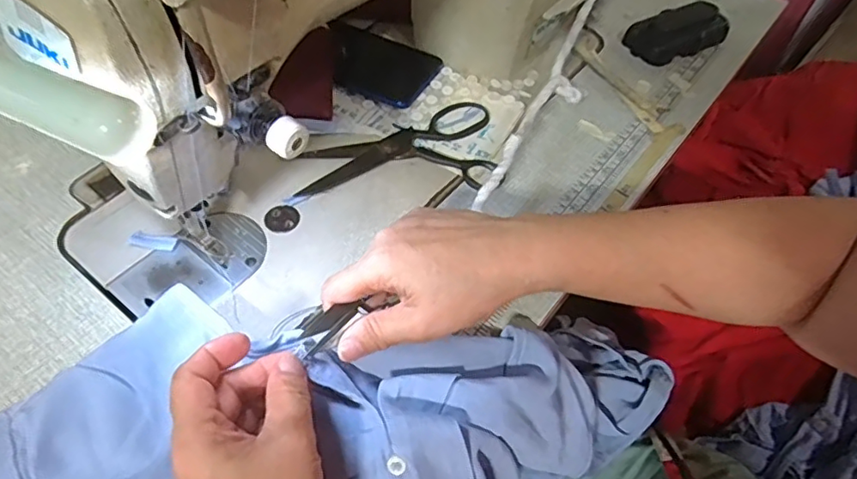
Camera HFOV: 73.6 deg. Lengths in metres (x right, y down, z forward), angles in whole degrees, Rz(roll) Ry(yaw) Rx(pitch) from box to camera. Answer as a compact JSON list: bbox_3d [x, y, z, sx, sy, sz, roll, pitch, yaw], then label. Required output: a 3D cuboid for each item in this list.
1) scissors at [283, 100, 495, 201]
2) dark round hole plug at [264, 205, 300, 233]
[{"bbox_3d":[-0.026,-0.074,0.455,0.157,0.010,0.089,-5,55,-8],"label":"scissors"},{"bbox_3d":[-0.105,-0.016,0.411,0.024,0.004,0.022,-6,55,-9],"label":"dark round hole plug"}]

